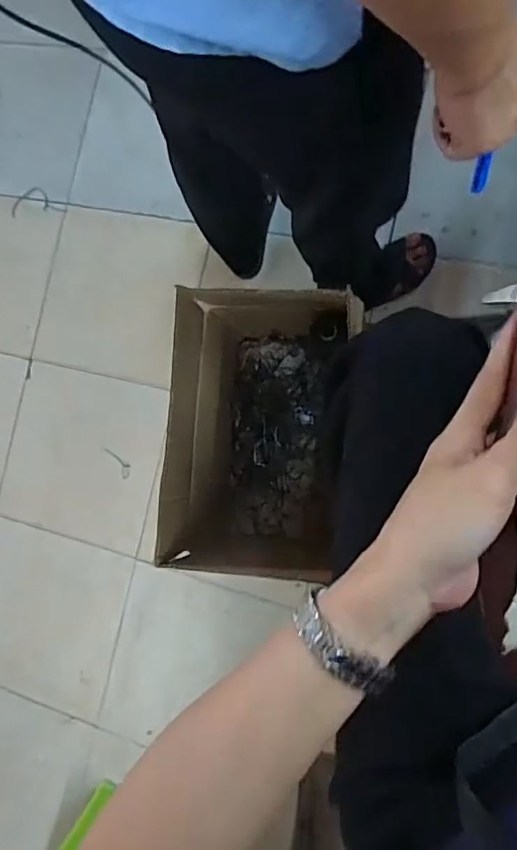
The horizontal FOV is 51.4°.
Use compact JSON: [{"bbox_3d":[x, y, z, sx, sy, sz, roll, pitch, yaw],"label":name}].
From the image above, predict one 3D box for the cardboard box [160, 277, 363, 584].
[{"bbox_3d":[0.009,0.027,1.001,0.262,0.377,0.471,5,88,12],"label":"cardboard box"}]

